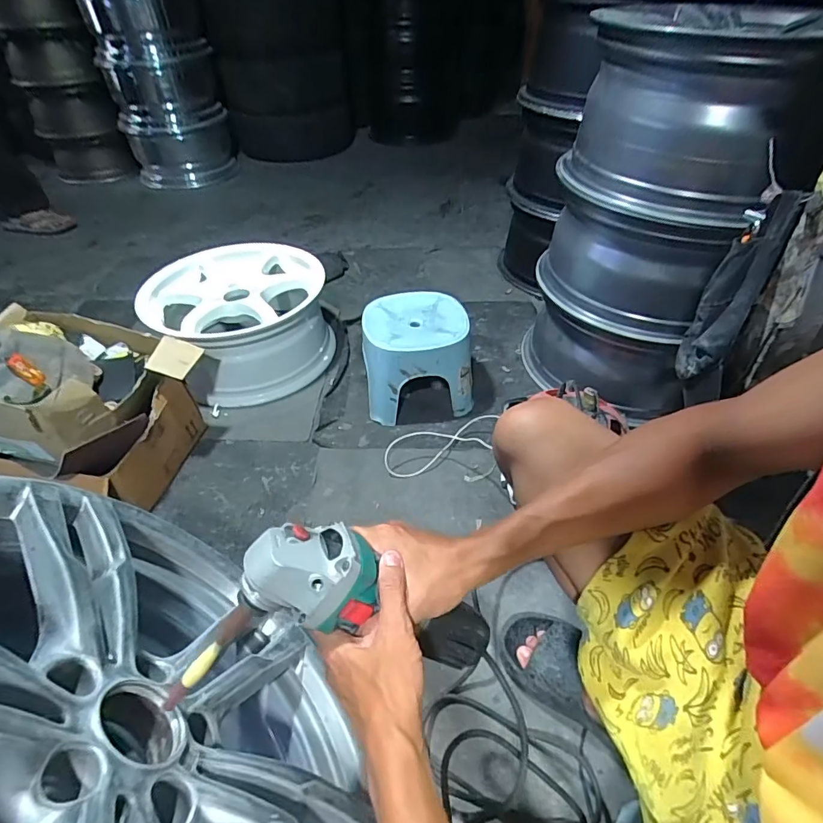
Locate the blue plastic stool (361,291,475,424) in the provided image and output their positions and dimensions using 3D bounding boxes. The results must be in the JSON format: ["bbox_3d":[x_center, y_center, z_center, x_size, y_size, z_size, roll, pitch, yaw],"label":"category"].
[{"bbox_3d":[0.008,-0.132,1.110,0.230,0.189,0.226,-6,43,-4],"label":"blue plastic stool"}]

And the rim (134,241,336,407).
[{"bbox_3d":[-0.418,-0.242,1.243,0.404,0.217,0.401,-1,43,1],"label":"rim"}]

